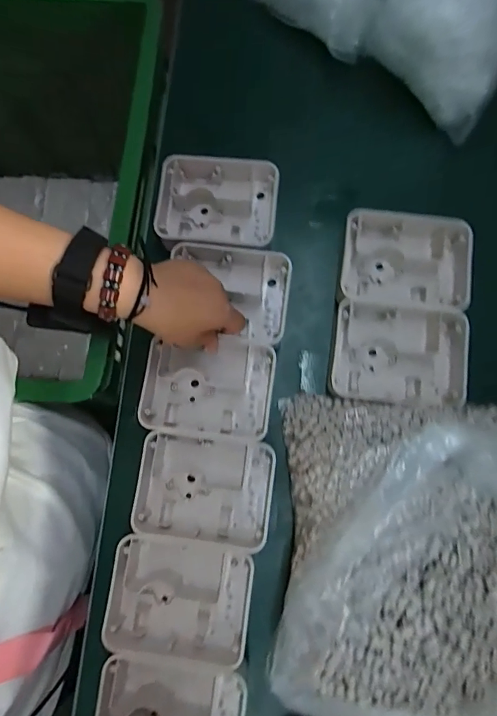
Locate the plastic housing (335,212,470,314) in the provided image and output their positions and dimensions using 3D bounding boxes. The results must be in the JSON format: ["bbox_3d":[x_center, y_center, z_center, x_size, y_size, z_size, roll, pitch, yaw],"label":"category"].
[{"bbox_3d":[0.167,-0.100,0.463,0.133,0.042,0.100,8,79,3],"label":"plastic housing"}]

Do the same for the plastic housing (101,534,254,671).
[{"bbox_3d":[-0.065,0.224,0.412,0.132,0.040,0.101,8,79,3],"label":"plastic housing"}]

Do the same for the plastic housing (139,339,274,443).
[{"bbox_3d":[-0.041,0.029,0.451,0.128,0.038,0.100,5,79,3],"label":"plastic housing"}]

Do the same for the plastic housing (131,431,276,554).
[{"bbox_3d":[-0.042,0.130,0.432,0.127,0.043,0.098,7,79,3],"label":"plastic housing"}]

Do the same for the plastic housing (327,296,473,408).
[{"bbox_3d":[0.157,0.000,0.440,0.141,0.042,0.102,8,79,3],"label":"plastic housing"}]

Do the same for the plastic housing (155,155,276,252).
[{"bbox_3d":[-0.035,-0.167,0.494,0.130,0.046,0.105,3,79,2],"label":"plastic housing"}]

